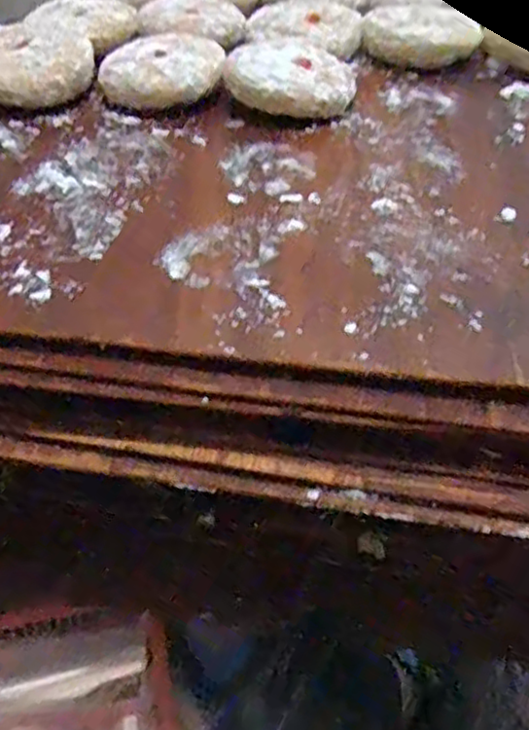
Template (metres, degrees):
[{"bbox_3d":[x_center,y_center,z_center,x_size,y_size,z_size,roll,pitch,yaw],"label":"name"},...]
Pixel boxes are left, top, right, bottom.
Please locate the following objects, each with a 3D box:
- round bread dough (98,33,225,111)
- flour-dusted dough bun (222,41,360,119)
[{"bbox_3d":[-0.073,-0.208,0.476,0.082,0.023,0.073,-15,47,-14],"label":"round bread dough"},{"bbox_3d":[0.019,-0.203,0.468,0.085,0.030,0.083,3,45,4],"label":"flour-dusted dough bun"}]

